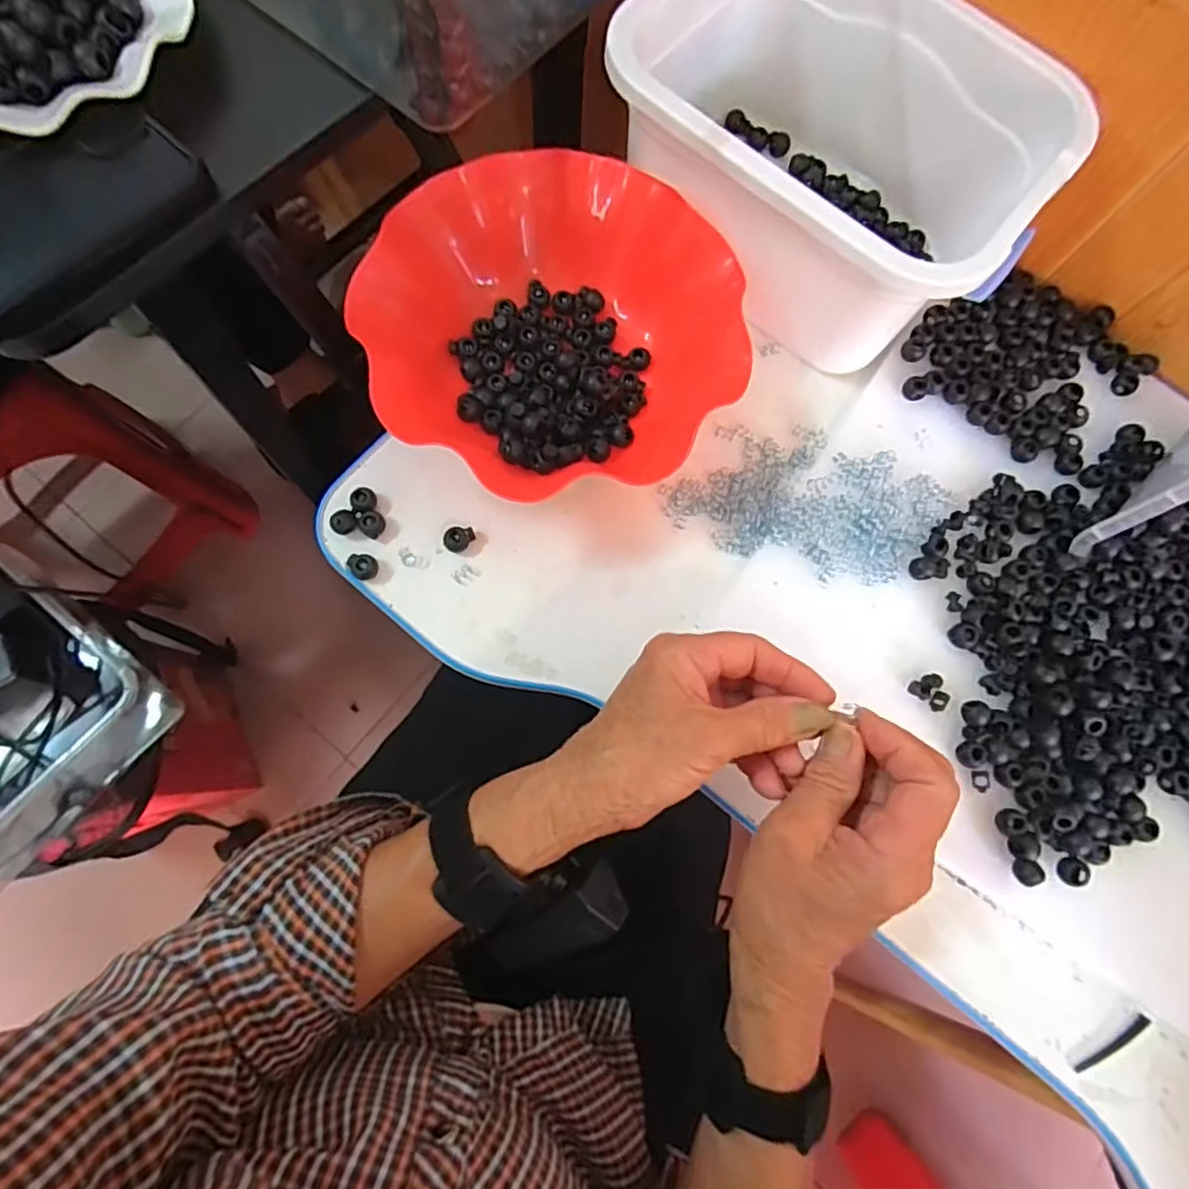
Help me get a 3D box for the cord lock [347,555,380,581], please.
[{"bbox_3d":[-0.140,-0.017,0.389,0.018,0.009,0.016,41,80,7],"label":"cord lock"}]

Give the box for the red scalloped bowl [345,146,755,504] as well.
[{"bbox_3d":[-0.026,-0.161,0.402,0.214,0.059,0.215,0,78,-1],"label":"red scalloped bowl"}]

